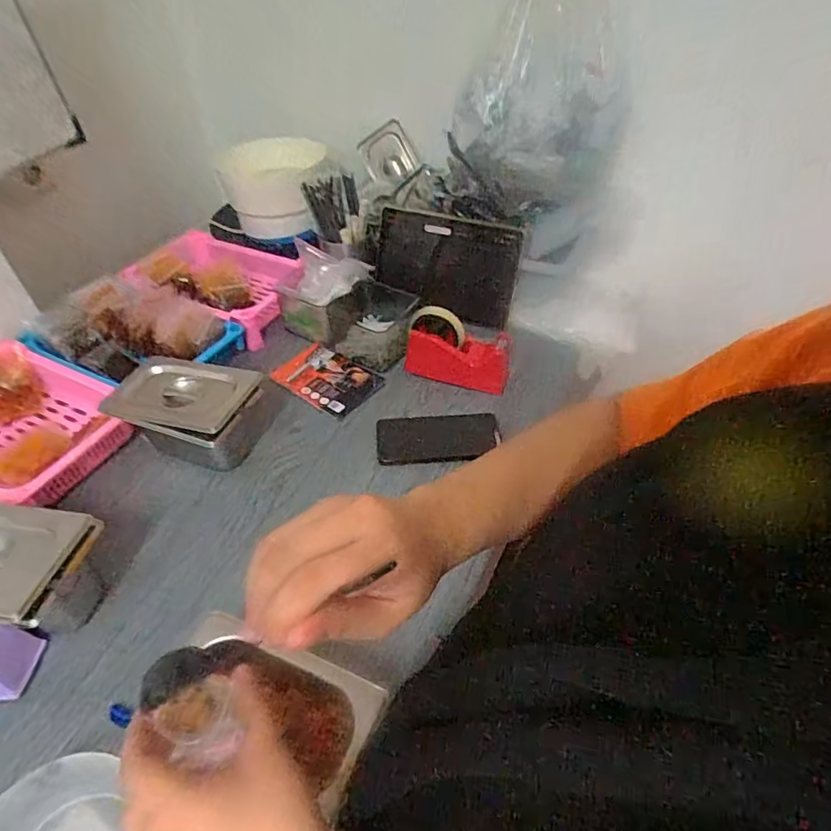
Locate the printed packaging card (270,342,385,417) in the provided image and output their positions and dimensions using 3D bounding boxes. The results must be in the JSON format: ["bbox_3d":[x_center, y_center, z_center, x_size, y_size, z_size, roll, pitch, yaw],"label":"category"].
[{"bbox_3d":[-0.137,-0.060,0.809,0.157,0.005,0.102,30,53,24],"label":"printed packaging card"}]

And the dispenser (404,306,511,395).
[{"bbox_3d":[0.063,-0.095,0.776,0.152,0.105,0.040,14,48,11],"label":"dispenser"}]

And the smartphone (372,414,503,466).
[{"bbox_3d":[0.030,0.028,0.724,0.165,0.015,0.087,-2,47,-3],"label":"smartphone"}]

